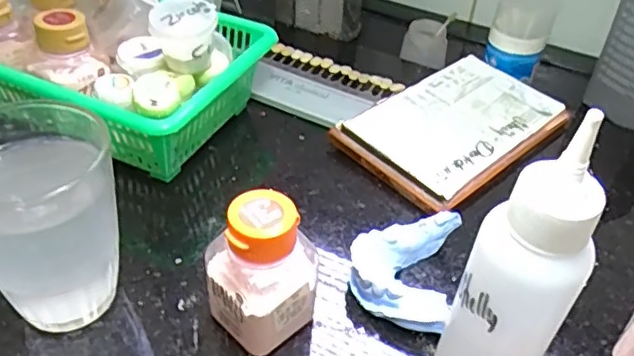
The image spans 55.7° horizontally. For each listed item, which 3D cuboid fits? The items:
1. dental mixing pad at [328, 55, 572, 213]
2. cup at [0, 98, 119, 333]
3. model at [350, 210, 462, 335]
[{"bbox_3d":[0.096,-0.036,0.406,0.146,0.017,0.095,-30,52,-32],"label":"dental mixing pad"},{"bbox_3d":[-0.120,0.021,0.270,0.063,0.095,0.065,2,42,-2],"label":"cup"},{"bbox_3d":[0.045,0.045,0.311,0.052,0.017,0.068,9,42,6],"label":"model"}]

